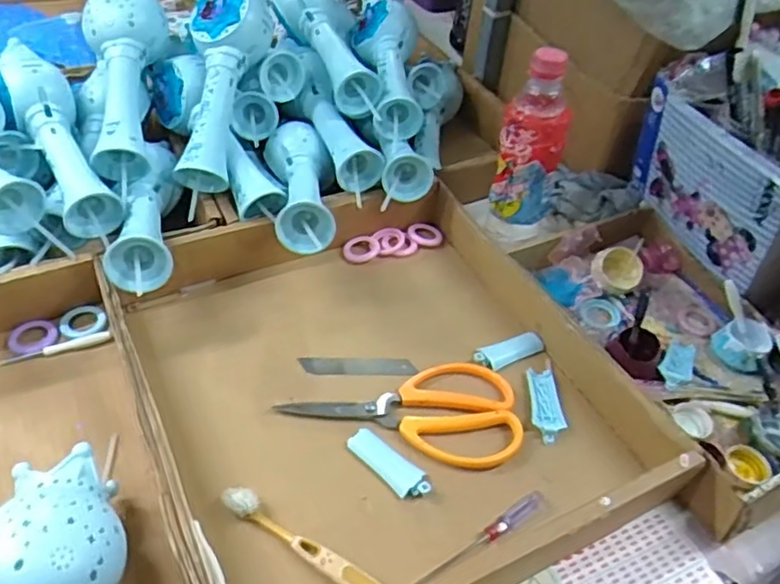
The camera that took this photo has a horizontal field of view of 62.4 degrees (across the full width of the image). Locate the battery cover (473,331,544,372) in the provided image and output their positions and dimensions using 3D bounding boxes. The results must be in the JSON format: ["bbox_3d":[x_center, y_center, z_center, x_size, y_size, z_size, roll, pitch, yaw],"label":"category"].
[{"bbox_3d":[0.107,0.052,0.579,0.071,0.014,0.026,-23,52,-27],"label":"battery cover"}]

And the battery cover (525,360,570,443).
[{"bbox_3d":[0.130,0.087,0.540,0.027,0.005,0.087,5,45,-2],"label":"battery cover"}]

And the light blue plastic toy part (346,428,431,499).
[{"bbox_3d":[-0.001,0.128,0.481,0.071,0.007,0.025,33,50,24],"label":"light blue plastic toy part"}]

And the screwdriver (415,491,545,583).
[{"bbox_3d":[0.062,0.171,0.445,0.120,0.010,0.011,-24,52,-27],"label":"screwdriver"}]

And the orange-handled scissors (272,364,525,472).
[{"bbox_3d":[0.015,0.087,0.519,0.181,0.011,0.090,14,45,7],"label":"orange-handled scissors"}]

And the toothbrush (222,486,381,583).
[{"bbox_3d":[-0.057,0.169,0.431,0.132,0.010,0.018,26,48,18],"label":"toothbrush"}]

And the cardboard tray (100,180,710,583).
[{"bbox_3d":[-0.011,0.065,0.518,0.336,0.052,0.371,-17,50,-22],"label":"cardboard tray"}]

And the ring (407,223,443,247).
[{"bbox_3d":[0.038,-0.062,0.688,0.036,0.005,0.038,4,45,-4],"label":"ring"}]

